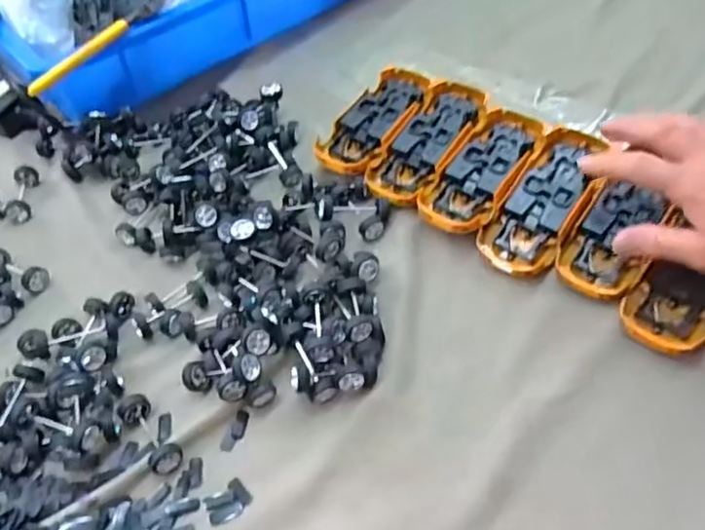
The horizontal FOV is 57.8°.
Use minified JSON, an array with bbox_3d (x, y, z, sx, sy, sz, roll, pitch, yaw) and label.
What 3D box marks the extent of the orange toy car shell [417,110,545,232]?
[{"bbox_3d":[0.107,-0.076,0.514,0.059,0.031,0.132,29,59,25],"label":"orange toy car shell"}]

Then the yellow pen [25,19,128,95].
[{"bbox_3d":[-0.237,-0.179,0.552,0.100,0.009,0.011,-41,58,-9],"label":"yellow pen"}]

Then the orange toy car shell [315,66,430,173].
[{"bbox_3d":[0.023,-0.126,0.564,0.054,0.028,0.134,27,58,24],"label":"orange toy car shell"}]

